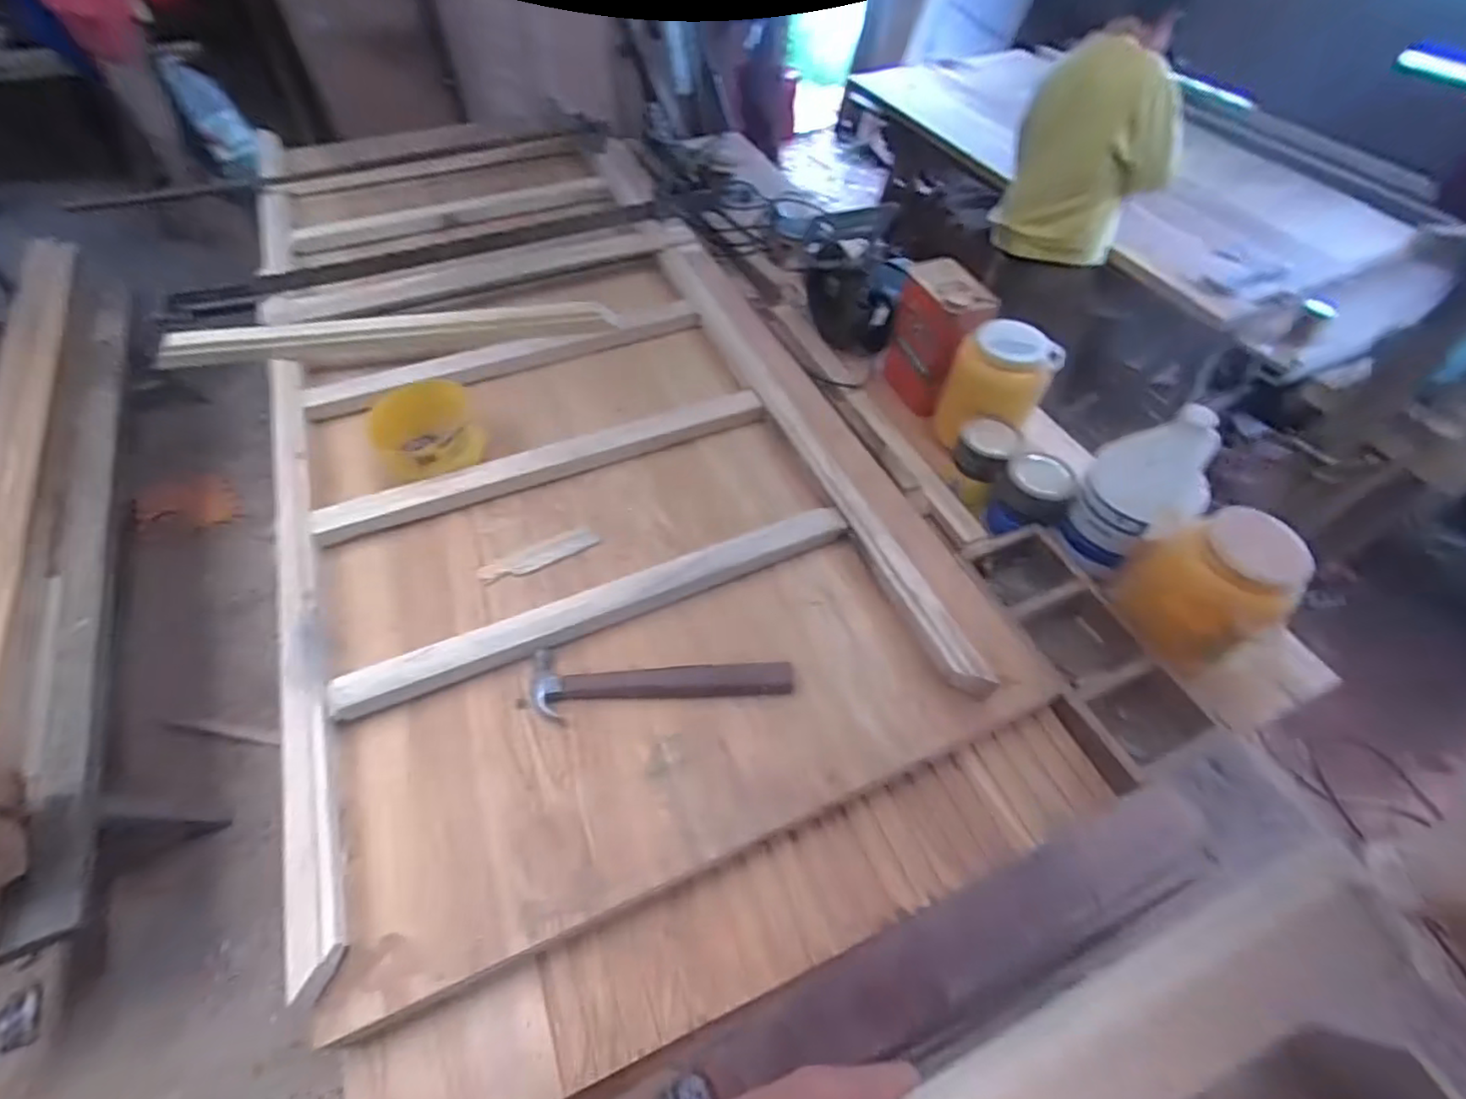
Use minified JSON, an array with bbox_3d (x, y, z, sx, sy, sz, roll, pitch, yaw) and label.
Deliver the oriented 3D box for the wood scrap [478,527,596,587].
[{"bbox_3d":[-0.275,0.008,0.913,0.165,0.005,0.047,-27,52,-24],"label":"wood scrap"}]

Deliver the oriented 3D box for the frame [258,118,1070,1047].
[{"bbox_3d":[-0.355,-0.348,1.168,0.865,0.071,1.802,-19,56,-16],"label":"frame"}]

